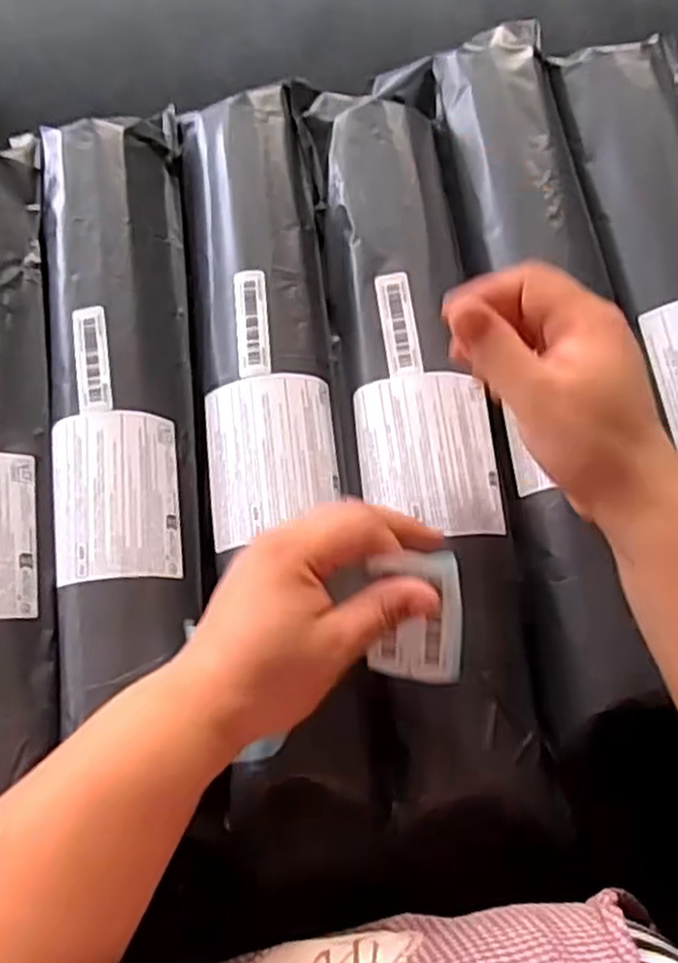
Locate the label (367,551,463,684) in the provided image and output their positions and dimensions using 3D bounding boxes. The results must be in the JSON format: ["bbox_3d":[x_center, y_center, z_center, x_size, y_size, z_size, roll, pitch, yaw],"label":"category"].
[{"bbox_3d":[0.037,0.066,0.370,0.044,0.006,0.073,1,117,9],"label":"label"}]

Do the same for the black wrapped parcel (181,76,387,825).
[{"bbox_3d":[-0.040,-0.031,0.476,0.083,0.052,0.467,-6,74,0],"label":"black wrapped parcel"}]

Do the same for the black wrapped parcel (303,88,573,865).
[{"bbox_3d":[0.048,-0.042,0.476,0.093,0.055,0.480,-7,74,0],"label":"black wrapped parcel"}]

